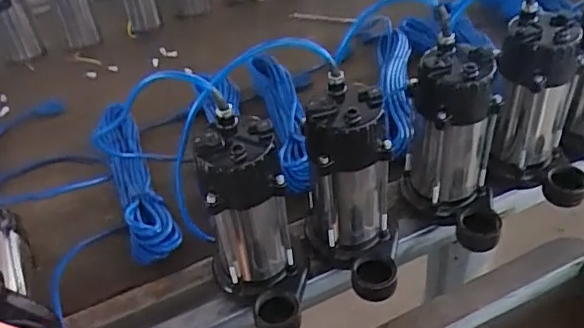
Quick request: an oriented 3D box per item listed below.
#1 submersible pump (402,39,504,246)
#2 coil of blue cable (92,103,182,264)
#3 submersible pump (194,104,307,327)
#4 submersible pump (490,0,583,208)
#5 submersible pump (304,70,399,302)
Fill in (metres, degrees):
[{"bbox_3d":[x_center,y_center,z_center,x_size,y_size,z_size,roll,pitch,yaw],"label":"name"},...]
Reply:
[{"bbox_3d":[0.212,-0.016,0.719,0.102,0.226,0.141,-8,40,-2],"label":"submersible pump"},{"bbox_3d":[-0.251,0.018,0.895,0.070,0.068,0.352,-21,42,-16],"label":"coil of blue cable"},{"bbox_3d":[-0.048,0.080,0.661,0.107,0.240,0.145,-12,41,-6],"label":"submersible pump"},{"bbox_3d":[0.337,-0.071,0.766,0.125,0.226,0.121,2,41,10],"label":"submersible pump"},{"bbox_3d":[0.072,0.037,0.682,0.111,0.234,0.143,-5,40,2],"label":"submersible pump"}]

